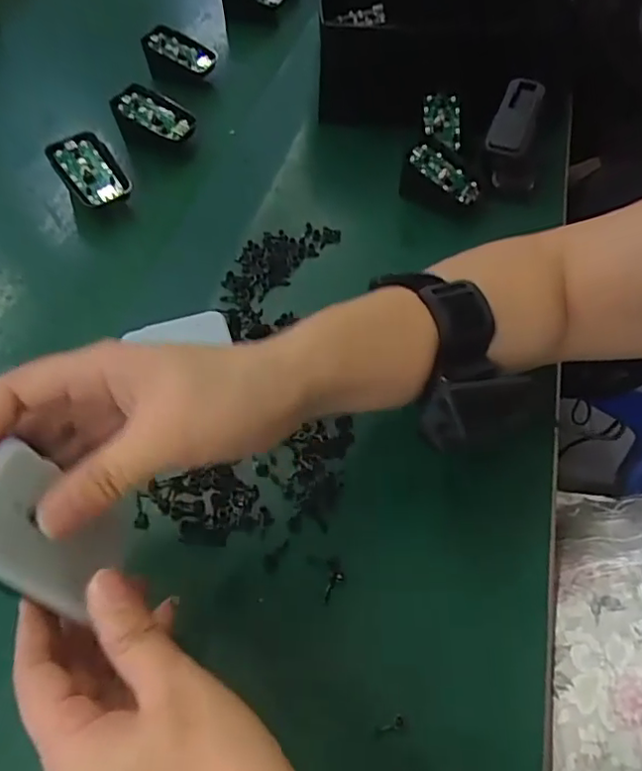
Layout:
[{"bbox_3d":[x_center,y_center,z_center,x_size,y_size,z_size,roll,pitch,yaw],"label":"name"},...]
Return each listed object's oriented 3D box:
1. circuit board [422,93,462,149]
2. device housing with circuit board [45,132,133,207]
[{"bbox_3d":[0.111,-0.241,0.555,0.032,0.010,0.052,-1,91,-3],"label":"circuit board"},{"bbox_3d":[-0.186,-0.173,0.490,0.045,0.009,0.068,-33,83,-12],"label":"device housing with circuit board"}]

